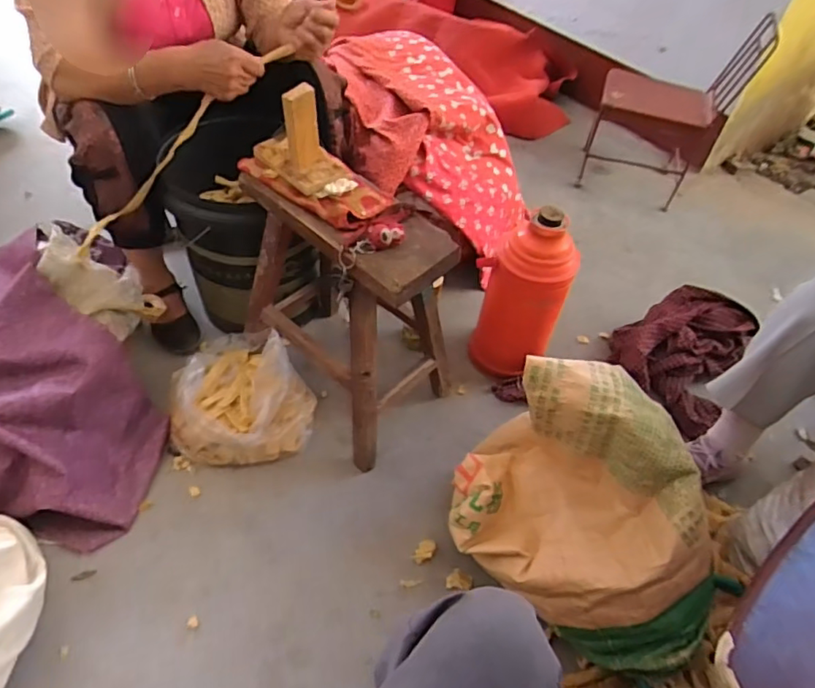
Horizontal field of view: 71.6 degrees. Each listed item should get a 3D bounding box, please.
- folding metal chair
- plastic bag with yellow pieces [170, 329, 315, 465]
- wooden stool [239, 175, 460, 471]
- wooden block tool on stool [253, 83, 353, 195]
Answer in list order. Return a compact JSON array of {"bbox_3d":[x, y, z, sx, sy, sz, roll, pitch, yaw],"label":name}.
[{"bbox_3d":[0.704,-0.646,1.534,0.352,0.422,0.311,19,49,11],"label":"folding metal chair"},{"bbox_3d":[-0.309,0.098,1.063,0.256,0.105,0.237,7,48,0],"label":"plastic bag with yellow pieces"},{"bbox_3d":[-0.107,-0.074,1.000,0.352,0.403,0.239,37,55,24],"label":"wooden stool"},{"bbox_3d":[-0.161,-0.327,0.855,0.092,0.131,0.159,-35,60,-31],"label":"wooden block tool on stool"}]

